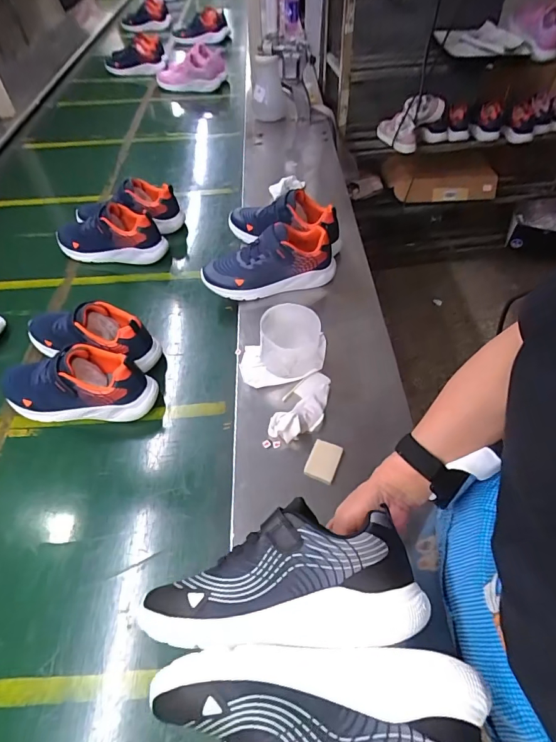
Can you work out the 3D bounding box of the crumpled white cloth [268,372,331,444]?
[{"bbox_3d":[0.042,0.054,0.629,0.062,0.034,0.135,28,57,22],"label":"crumpled white cloth"}]

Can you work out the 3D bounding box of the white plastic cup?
[{"bbox_3d":[0.021,-0.049,0.669,0.092,0.086,0.095,0,51,1],"label":"white plastic cup"}]

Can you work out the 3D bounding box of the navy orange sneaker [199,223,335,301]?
[{"bbox_3d":[-0.017,-0.201,0.780,0.246,0.105,0.084,-13,52,-9],"label":"navy orange sneaker"}]

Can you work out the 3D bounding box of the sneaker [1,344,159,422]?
[{"bbox_3d":[-0.323,0.016,0.657,0.240,0.108,0.090,0,51,1],"label":"sneaker"}]

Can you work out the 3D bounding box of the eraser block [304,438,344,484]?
[{"bbox_3d":[0.065,0.128,0.586,0.040,0.014,0.058,19,54,15],"label":"eraser block"}]

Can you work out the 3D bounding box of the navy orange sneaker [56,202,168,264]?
[{"bbox_3d":[-0.377,-0.306,0.928,0.242,0.103,0.091,3,51,3],"label":"navy orange sneaker"}]

